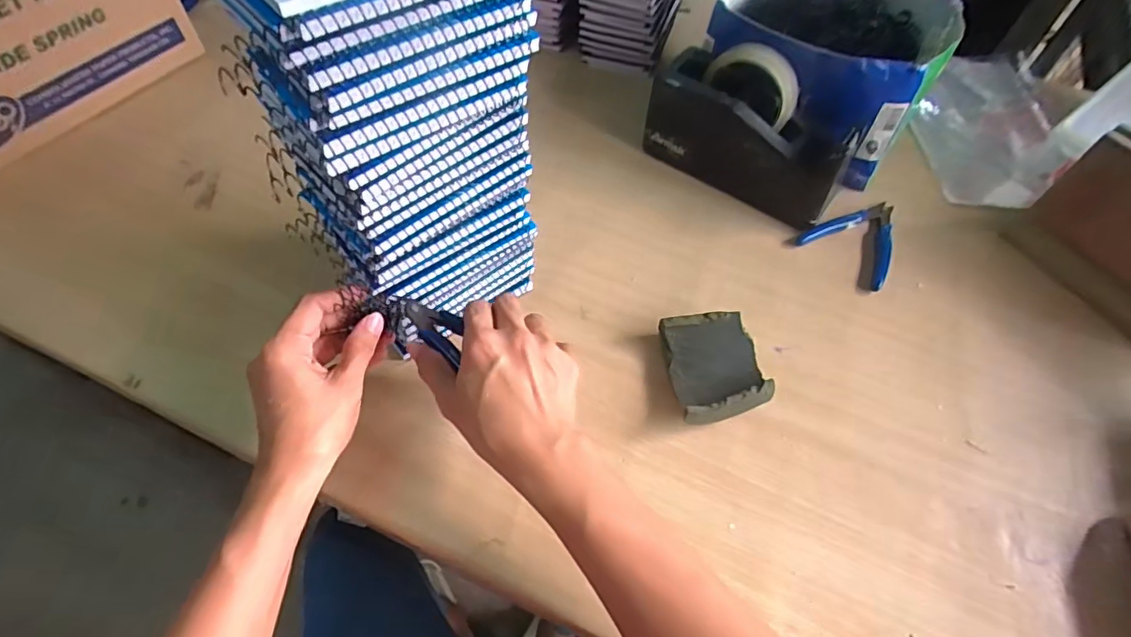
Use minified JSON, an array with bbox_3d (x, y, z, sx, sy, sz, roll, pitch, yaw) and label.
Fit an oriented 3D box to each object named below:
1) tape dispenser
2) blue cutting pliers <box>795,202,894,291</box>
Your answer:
[{"bbox_3d":[0.189,-0.198,0.566,0.206,0.119,0.073,34,61,19],"label":"tape dispenser"},{"bbox_3d":[0.302,-0.087,0.564,0.087,0.009,0.109,38,63,21],"label":"blue cutting pliers"}]

